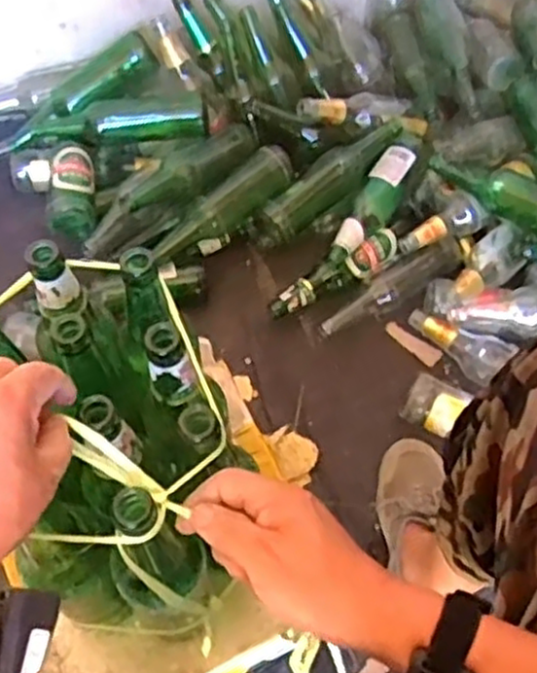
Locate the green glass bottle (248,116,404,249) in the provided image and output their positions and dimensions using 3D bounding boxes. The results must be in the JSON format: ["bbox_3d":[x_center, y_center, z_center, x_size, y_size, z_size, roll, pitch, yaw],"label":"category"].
[{"bbox_3d":[0.095,-0.240,1.138,0.280,0.078,0.074,-40,68,-5],"label":"green glass bottle"}]

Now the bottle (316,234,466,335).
[{"bbox_3d":[0.192,-0.068,1.135,0.263,0.068,0.061,-33,66,-22],"label":"bottle"}]

